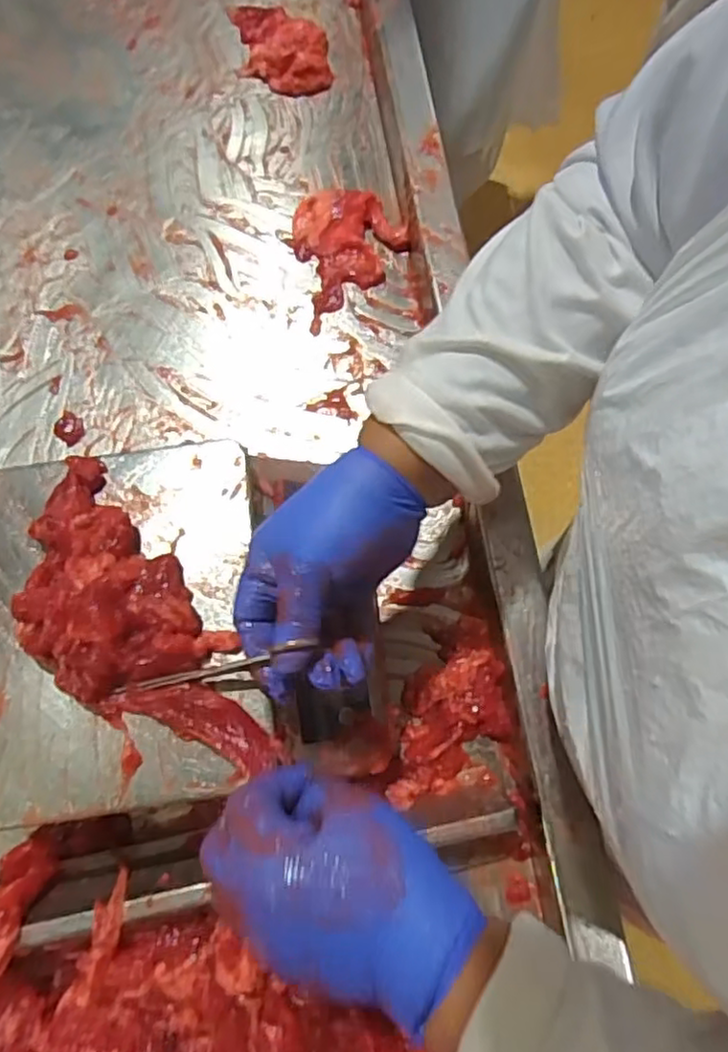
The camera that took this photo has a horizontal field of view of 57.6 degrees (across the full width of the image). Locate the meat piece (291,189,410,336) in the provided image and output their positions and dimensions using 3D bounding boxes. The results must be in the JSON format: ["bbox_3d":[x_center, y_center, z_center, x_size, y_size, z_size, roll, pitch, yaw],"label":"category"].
[{"bbox_3d":[-0.011,-0.261,0.623,0.105,0.024,0.129,-15,75,-4],"label":"meat piece"}]

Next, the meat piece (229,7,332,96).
[{"bbox_3d":[-0.083,-0.481,0.659,0.090,0.028,0.108,-9,74,-2],"label":"meat piece"}]

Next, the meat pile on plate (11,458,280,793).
[{"bbox_3d":[-0.148,0.064,0.400,0.095,0.034,0.216,-36,80,-9],"label":"meat pile on plate"}]

